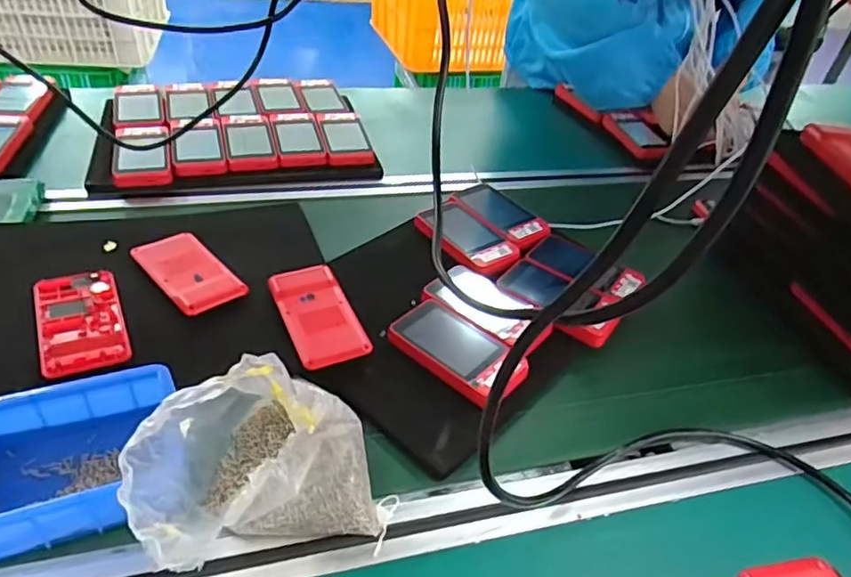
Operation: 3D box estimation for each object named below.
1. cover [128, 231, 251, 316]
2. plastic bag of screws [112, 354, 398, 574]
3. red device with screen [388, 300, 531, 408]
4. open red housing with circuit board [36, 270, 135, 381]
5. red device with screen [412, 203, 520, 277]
[{"bbox_3d":[-0.228,-0.018,0.559,0.062,0.010,0.123,-29,52,-35],"label":"cover"},{"bbox_3d":[-0.107,0.099,0.380,0.157,0.103,0.126,-14,45,-23],"label":"plastic bag of screws"},{"bbox_3d":[0.029,0.053,0.514,0.115,0.022,0.063,34,60,30],"label":"red device with screen"},{"bbox_3d":[-0.291,0.027,0.495,0.062,0.010,0.121,-16,46,-25],"label":"open red housing with circuit board"},{"bbox_3d":[0.047,-0.057,0.652,0.067,0.017,0.129,-23,49,-31],"label":"red device with screen"}]

